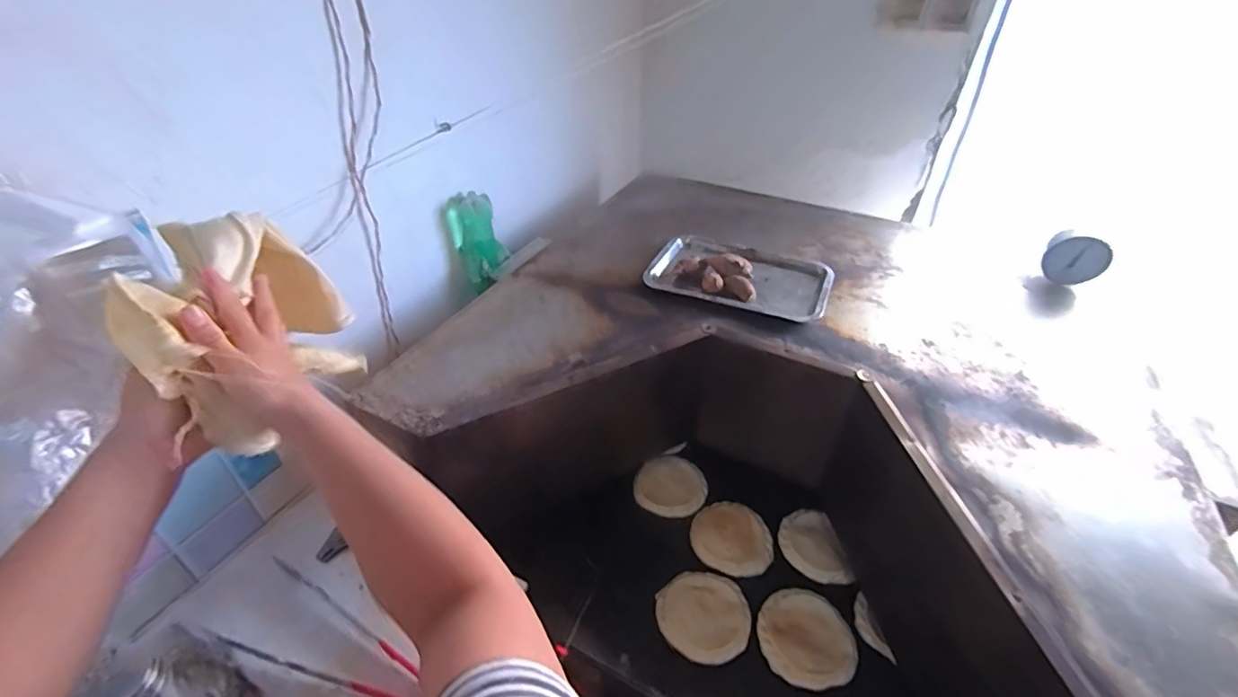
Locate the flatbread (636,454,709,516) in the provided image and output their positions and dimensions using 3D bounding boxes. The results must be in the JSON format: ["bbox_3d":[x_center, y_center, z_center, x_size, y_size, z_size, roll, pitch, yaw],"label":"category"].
[{"bbox_3d":[0.099,0.248,0.973,0.120,0.028,0.134,18,43,21],"label":"flatbread"}]

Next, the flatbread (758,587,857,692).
[{"bbox_3d":[0.269,0.413,0.767,0.124,0.020,0.136,0,40,0],"label":"flatbread"}]

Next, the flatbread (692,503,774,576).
[{"bbox_3d":[0.190,0.313,0.887,0.130,0.018,0.126,0,40,0],"label":"flatbread"}]

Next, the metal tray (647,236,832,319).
[{"bbox_3d":[0.216,-0.139,0.952,0.313,0.040,0.213,14,42,16],"label":"metal tray"}]

